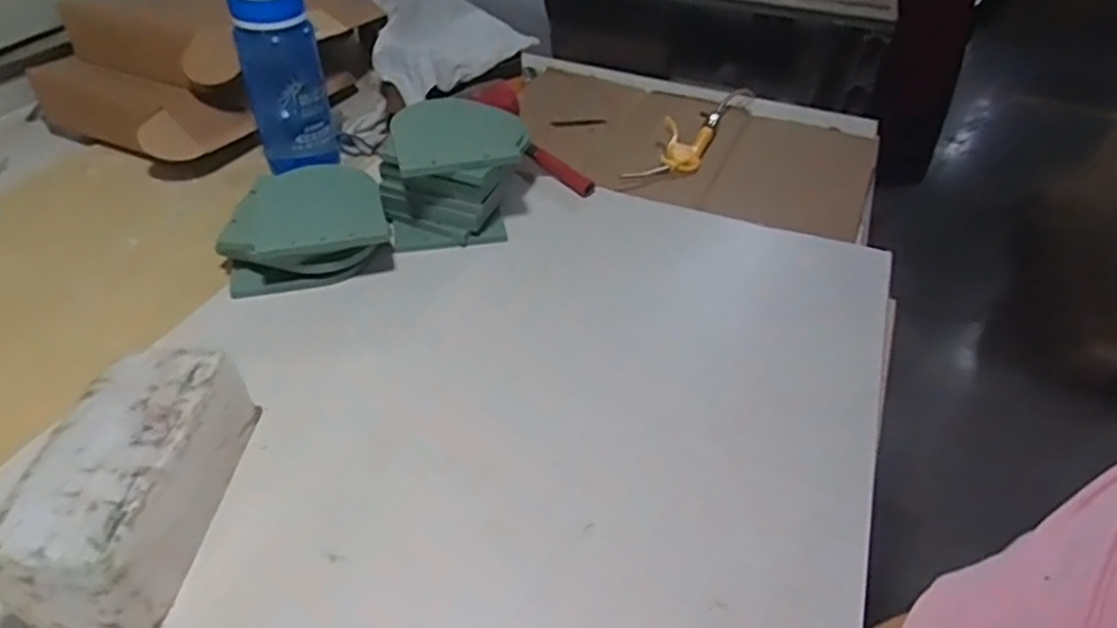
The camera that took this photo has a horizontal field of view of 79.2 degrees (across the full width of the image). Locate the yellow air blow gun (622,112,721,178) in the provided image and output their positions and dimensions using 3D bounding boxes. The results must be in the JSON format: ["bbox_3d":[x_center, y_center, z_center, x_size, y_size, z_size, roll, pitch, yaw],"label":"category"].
[{"bbox_3d":[0.201,-0.271,1.083,0.112,0.033,0.195,28,70,39],"label":"yellow air blow gun"}]

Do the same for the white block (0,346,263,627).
[{"bbox_3d":[-0.345,0.138,0.553,0.109,0.104,0.223,6,43,2],"label":"white block"}]

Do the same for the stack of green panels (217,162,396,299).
[{"bbox_3d":[-0.313,-0.108,0.840,0.192,0.079,0.158,-12,45,-16],"label":"stack of green panels"}]

